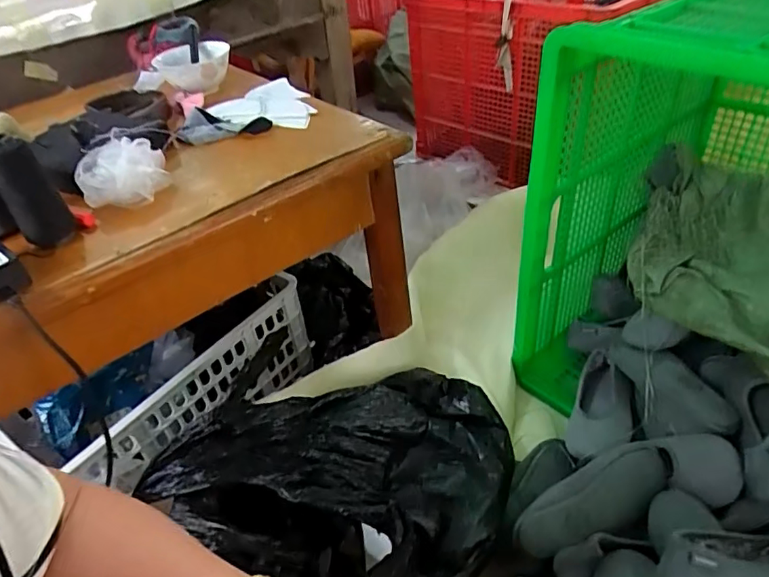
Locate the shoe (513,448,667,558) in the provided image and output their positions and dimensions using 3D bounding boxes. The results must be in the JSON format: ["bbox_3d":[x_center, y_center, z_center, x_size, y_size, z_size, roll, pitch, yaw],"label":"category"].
[{"bbox_3d":[0.286,0.287,0.734,0.235,0.059,0.085,-25,43,-20],"label":"shoe"}]

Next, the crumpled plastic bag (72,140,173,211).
[{"bbox_3d":[-0.296,-0.130,0.606,0.096,0.048,0.075,-25,43,-20],"label":"crumpled plastic bag"}]

